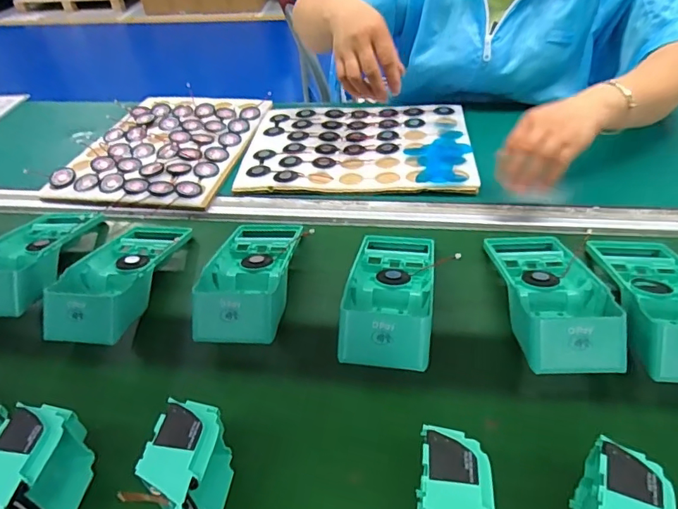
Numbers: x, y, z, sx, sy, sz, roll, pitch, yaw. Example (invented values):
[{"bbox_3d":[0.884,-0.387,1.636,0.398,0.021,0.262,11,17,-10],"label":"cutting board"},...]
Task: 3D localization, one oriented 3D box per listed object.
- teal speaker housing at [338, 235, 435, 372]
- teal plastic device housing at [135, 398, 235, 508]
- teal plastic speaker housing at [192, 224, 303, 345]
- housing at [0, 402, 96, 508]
[{"bbox_3d":[0.051,0.031,0.482,0.091,0.057,0.191,4,42,10],"label":"teal speaker housing"},{"bbox_3d":[-0.104,0.151,0.339,0.043,0.073,0.078,5,42,11],"label":"teal plastic device housing"},{"bbox_3d":[-0.091,0.014,0.505,0.086,0.048,0.185,2,42,8],"label":"teal plastic speaker housing"},{"bbox_3d":[-0.216,0.157,0.347,0.046,0.080,0.078,3,42,9],"label":"housing"}]

